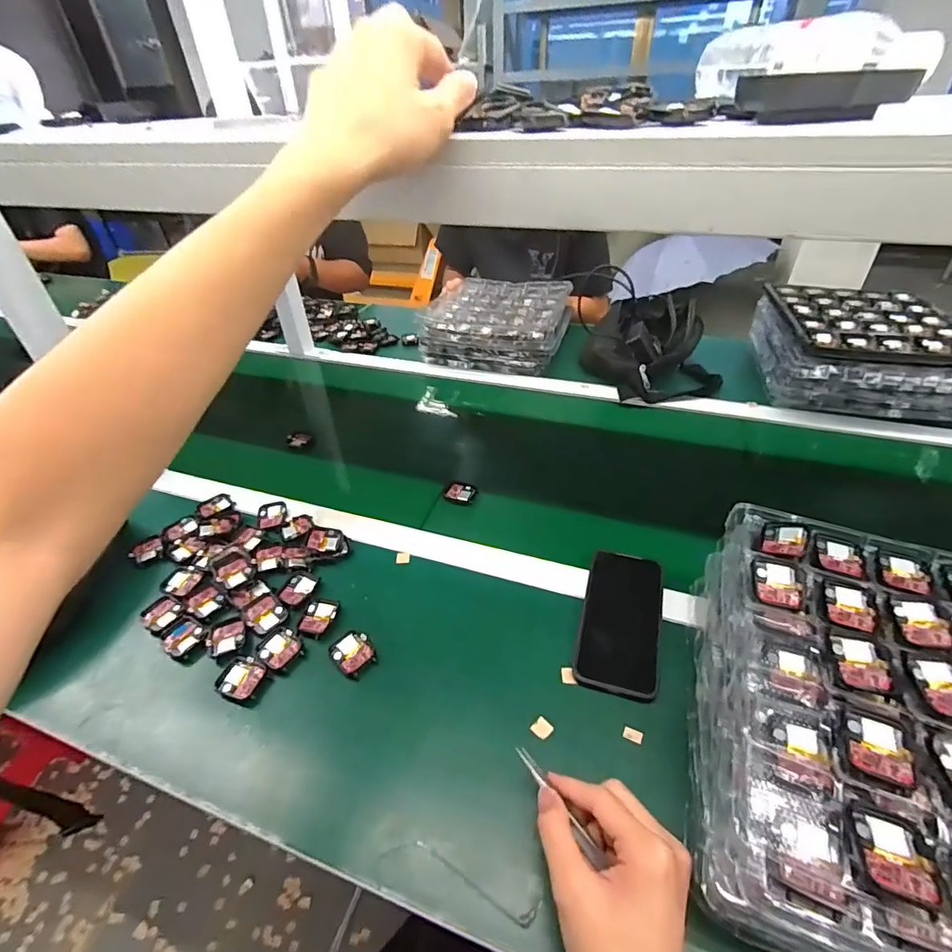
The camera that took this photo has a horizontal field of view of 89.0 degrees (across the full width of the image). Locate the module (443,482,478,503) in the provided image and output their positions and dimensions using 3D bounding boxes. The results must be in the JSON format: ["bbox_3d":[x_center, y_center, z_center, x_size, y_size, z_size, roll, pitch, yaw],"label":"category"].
[{"bbox_3d":[-0.022,0.024,0.683,0.042,0.009,0.037,9,41,15],"label":"module"}]

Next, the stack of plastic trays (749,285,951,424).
[{"bbox_3d":[0.651,-0.217,0.835,0.276,0.128,0.257,6,40,11],"label":"stack of plastic trays"}]

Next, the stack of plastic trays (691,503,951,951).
[{"bbox_3d":[0.306,0.194,0.359,0.291,0.138,0.301,10,41,16],"label":"stack of plastic trays"}]

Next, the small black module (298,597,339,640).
[{"bbox_3d":[-0.171,0.152,0.526,0.035,0.006,0.046,1,39,4],"label":"small black module"}]

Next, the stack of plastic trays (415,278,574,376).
[{"bbox_3d":[0.054,-0.332,1.050,0.270,0.094,0.299,9,41,14],"label":"stack of plastic trays"}]

